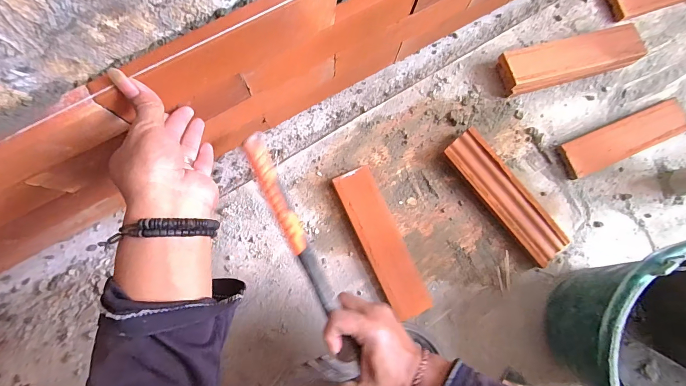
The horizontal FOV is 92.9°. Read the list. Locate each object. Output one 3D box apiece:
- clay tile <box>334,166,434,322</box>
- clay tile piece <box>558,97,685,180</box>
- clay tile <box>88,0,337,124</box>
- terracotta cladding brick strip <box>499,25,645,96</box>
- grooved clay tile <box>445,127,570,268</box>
[{"bbox_3d":[0.060,0.072,0.483,0.064,0.029,0.227,-24,84,-5],"label":"clay tile"},{"bbox_3d":[0.449,-0.087,0.520,0.220,0.018,0.061,-24,84,-5],"label":"clay tile piece"},{"bbox_3d":[-0.109,-0.134,0.310,0.223,0.070,0.019,-30,84,-7],"label":"clay tile"},{"bbox_3d":[0.361,-0.213,0.524,0.211,0.049,0.067,-15,83,-4],"label":"terracotta cladding brick strip"},{"bbox_3d":[0.246,0.008,0.502,0.063,0.031,0.227,-38,85,-6],"label":"grooved clay tile"}]

